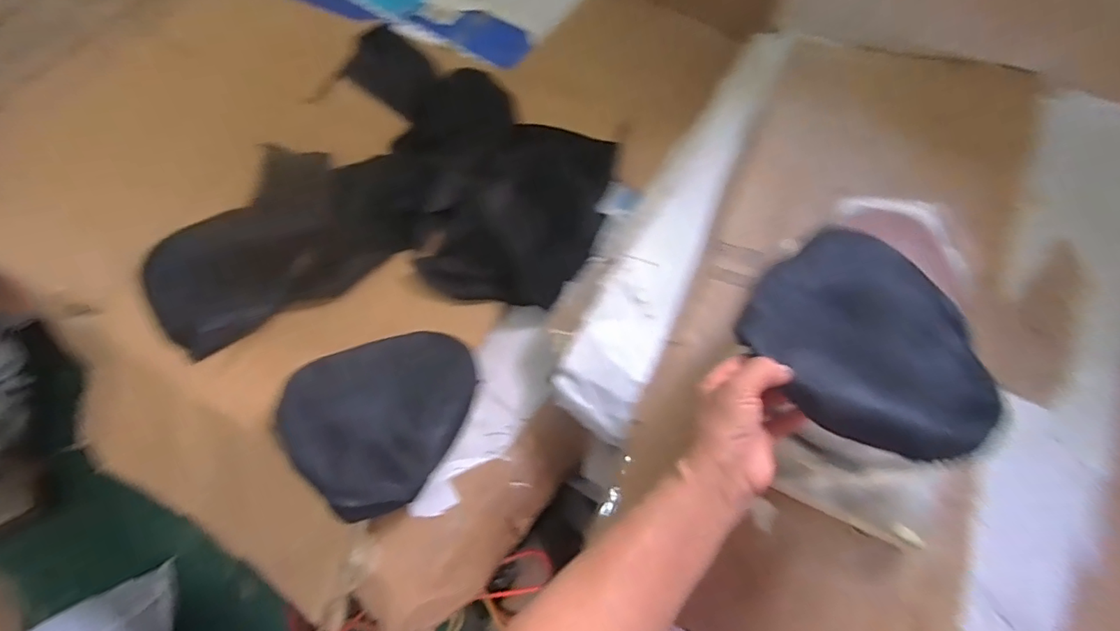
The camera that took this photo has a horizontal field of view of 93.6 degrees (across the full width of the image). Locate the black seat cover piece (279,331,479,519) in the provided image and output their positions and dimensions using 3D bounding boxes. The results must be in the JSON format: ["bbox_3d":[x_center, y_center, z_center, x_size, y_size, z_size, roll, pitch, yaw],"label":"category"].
[{"bbox_3d":[-0.246,0.133,0.765,0.240,0.056,0.271,48,57,5],"label":"black seat cover piece"}]

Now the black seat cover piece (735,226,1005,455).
[{"bbox_3d":[0.293,0.012,0.495,0.209,0.025,0.261,28,46,15],"label":"black seat cover piece"}]

